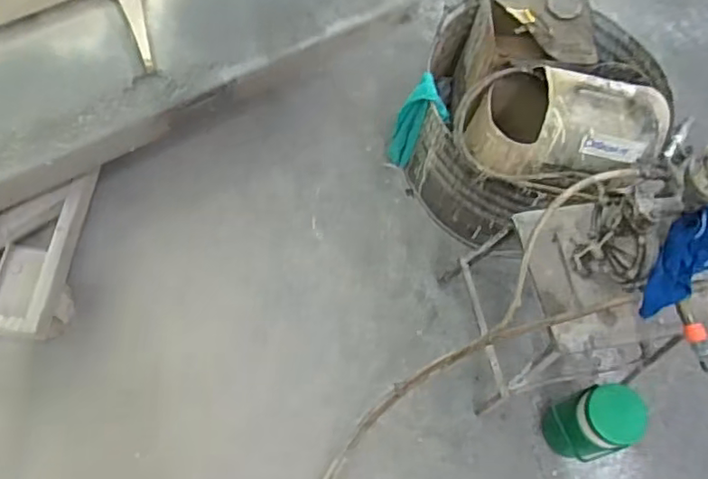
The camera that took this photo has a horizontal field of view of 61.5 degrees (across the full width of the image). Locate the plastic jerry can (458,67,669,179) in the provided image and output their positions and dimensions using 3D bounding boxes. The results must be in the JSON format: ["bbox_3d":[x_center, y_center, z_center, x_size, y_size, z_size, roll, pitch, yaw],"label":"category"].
[{"bbox_3d":[0.425,-0.235,1.214,0.340,0.233,0.195,11,65,0],"label":"plastic jerry can"}]

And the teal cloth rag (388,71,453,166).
[{"bbox_3d":[0.151,-0.265,1.417,0.114,0.318,0.116,15,65,2],"label":"teal cloth rag"}]

